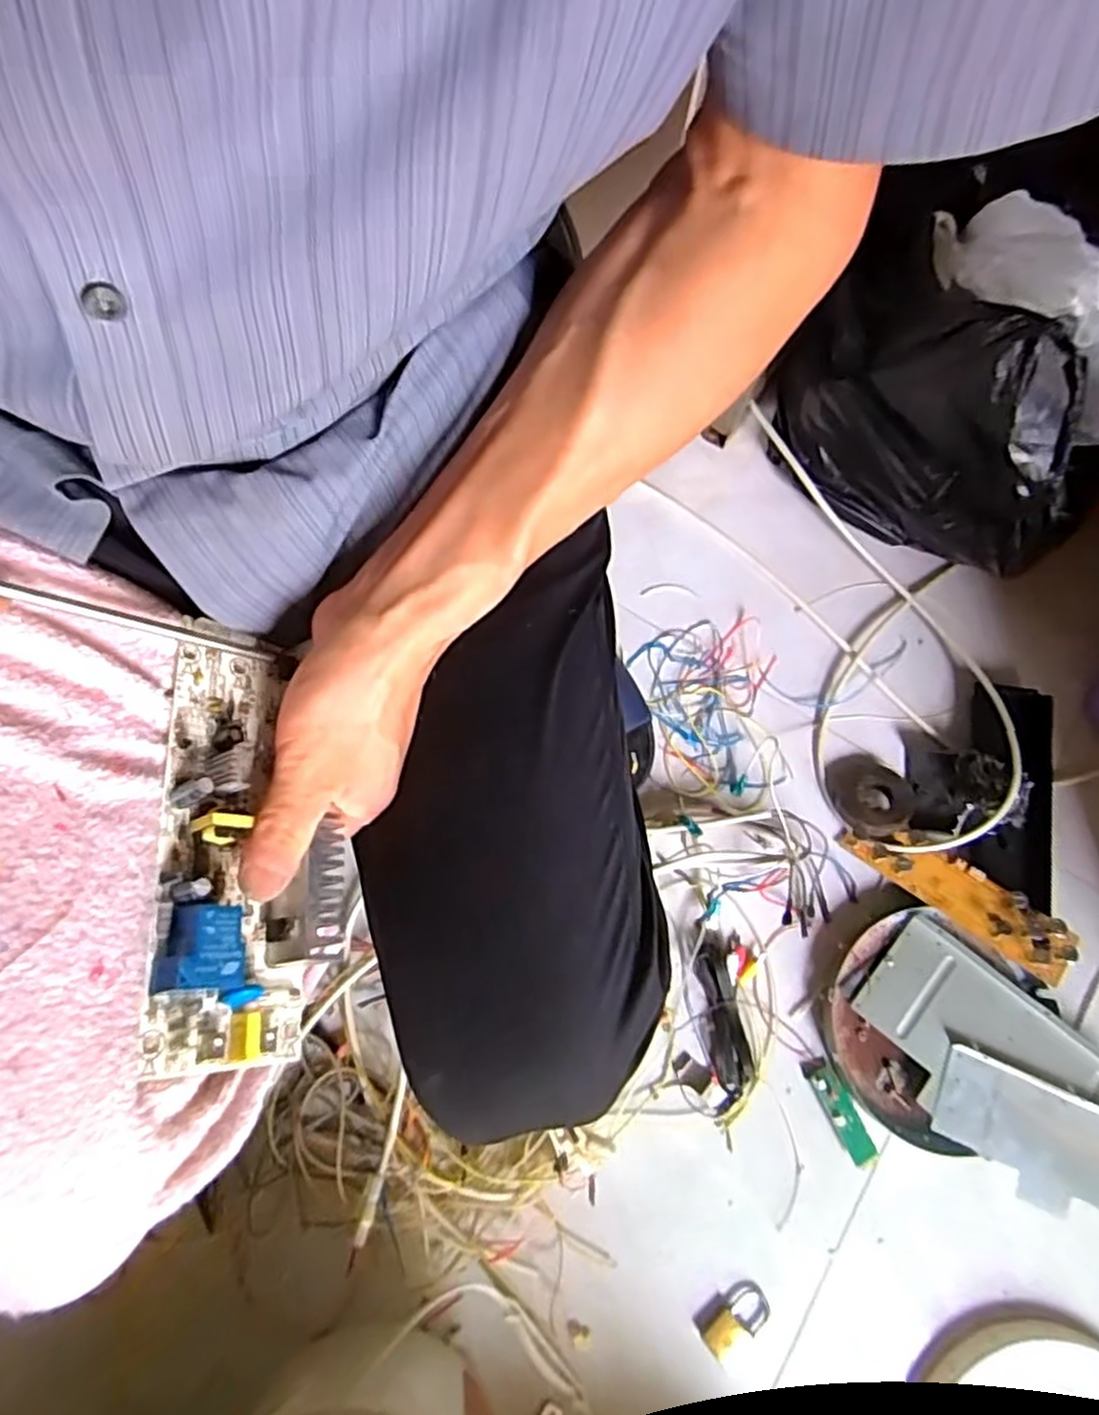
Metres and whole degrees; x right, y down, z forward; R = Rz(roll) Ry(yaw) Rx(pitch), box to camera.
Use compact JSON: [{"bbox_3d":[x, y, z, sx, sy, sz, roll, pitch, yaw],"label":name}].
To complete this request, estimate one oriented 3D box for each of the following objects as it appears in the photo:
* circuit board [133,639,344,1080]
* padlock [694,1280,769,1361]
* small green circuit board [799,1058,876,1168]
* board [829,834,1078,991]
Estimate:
[{"bbox_3d":[-0.133,0.056,0.325,0.073,0.035,0.180,15,57,-39],"label":"circuit board"},{"bbox_3d":[0.149,0.498,0.603,0.060,0.011,0.032,-30,79,-9],"label":"padlock"},{"bbox_3d":[0.251,0.350,0.640,0.024,0.009,0.090,-28,79,-8],"label":"small green circuit board"},{"bbox_3d":[0.367,0.165,0.672,0.201,0.021,0.057,29,77,20],"label":"board"}]

